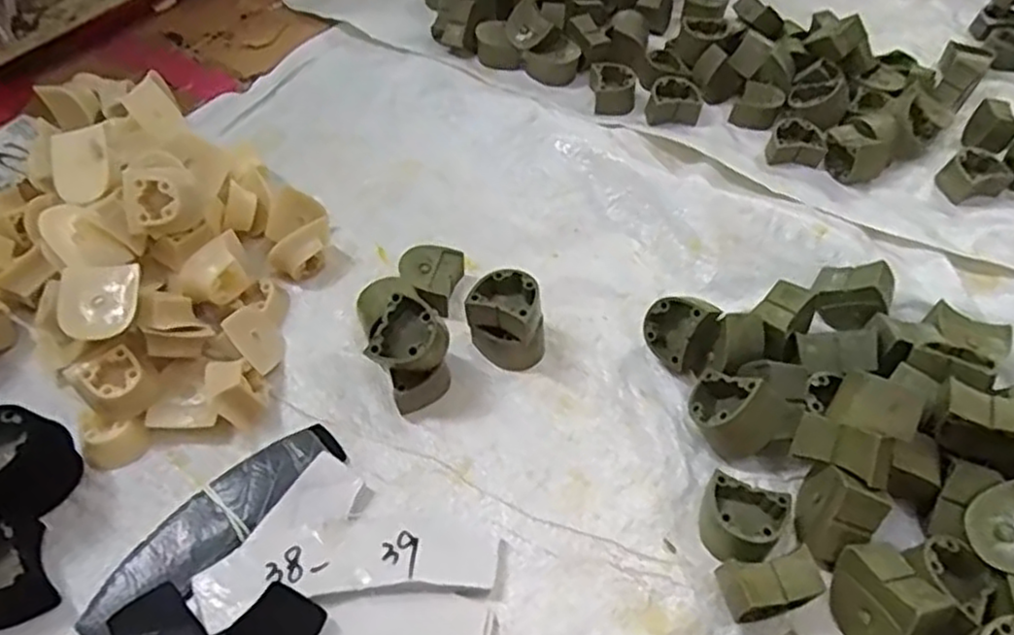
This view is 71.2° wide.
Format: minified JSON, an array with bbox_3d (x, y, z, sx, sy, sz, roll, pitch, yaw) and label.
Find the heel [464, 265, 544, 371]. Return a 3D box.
[{"bbox_3d":[0.000,0.002,0.479,0.050,0.053,0.047,2,50,-3],"label":"heel"}]

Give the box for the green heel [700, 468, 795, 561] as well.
[{"bbox_3d":[0.134,0.117,0.402,0.046,0.023,0.045,20,52,12],"label":"green heel"}]

